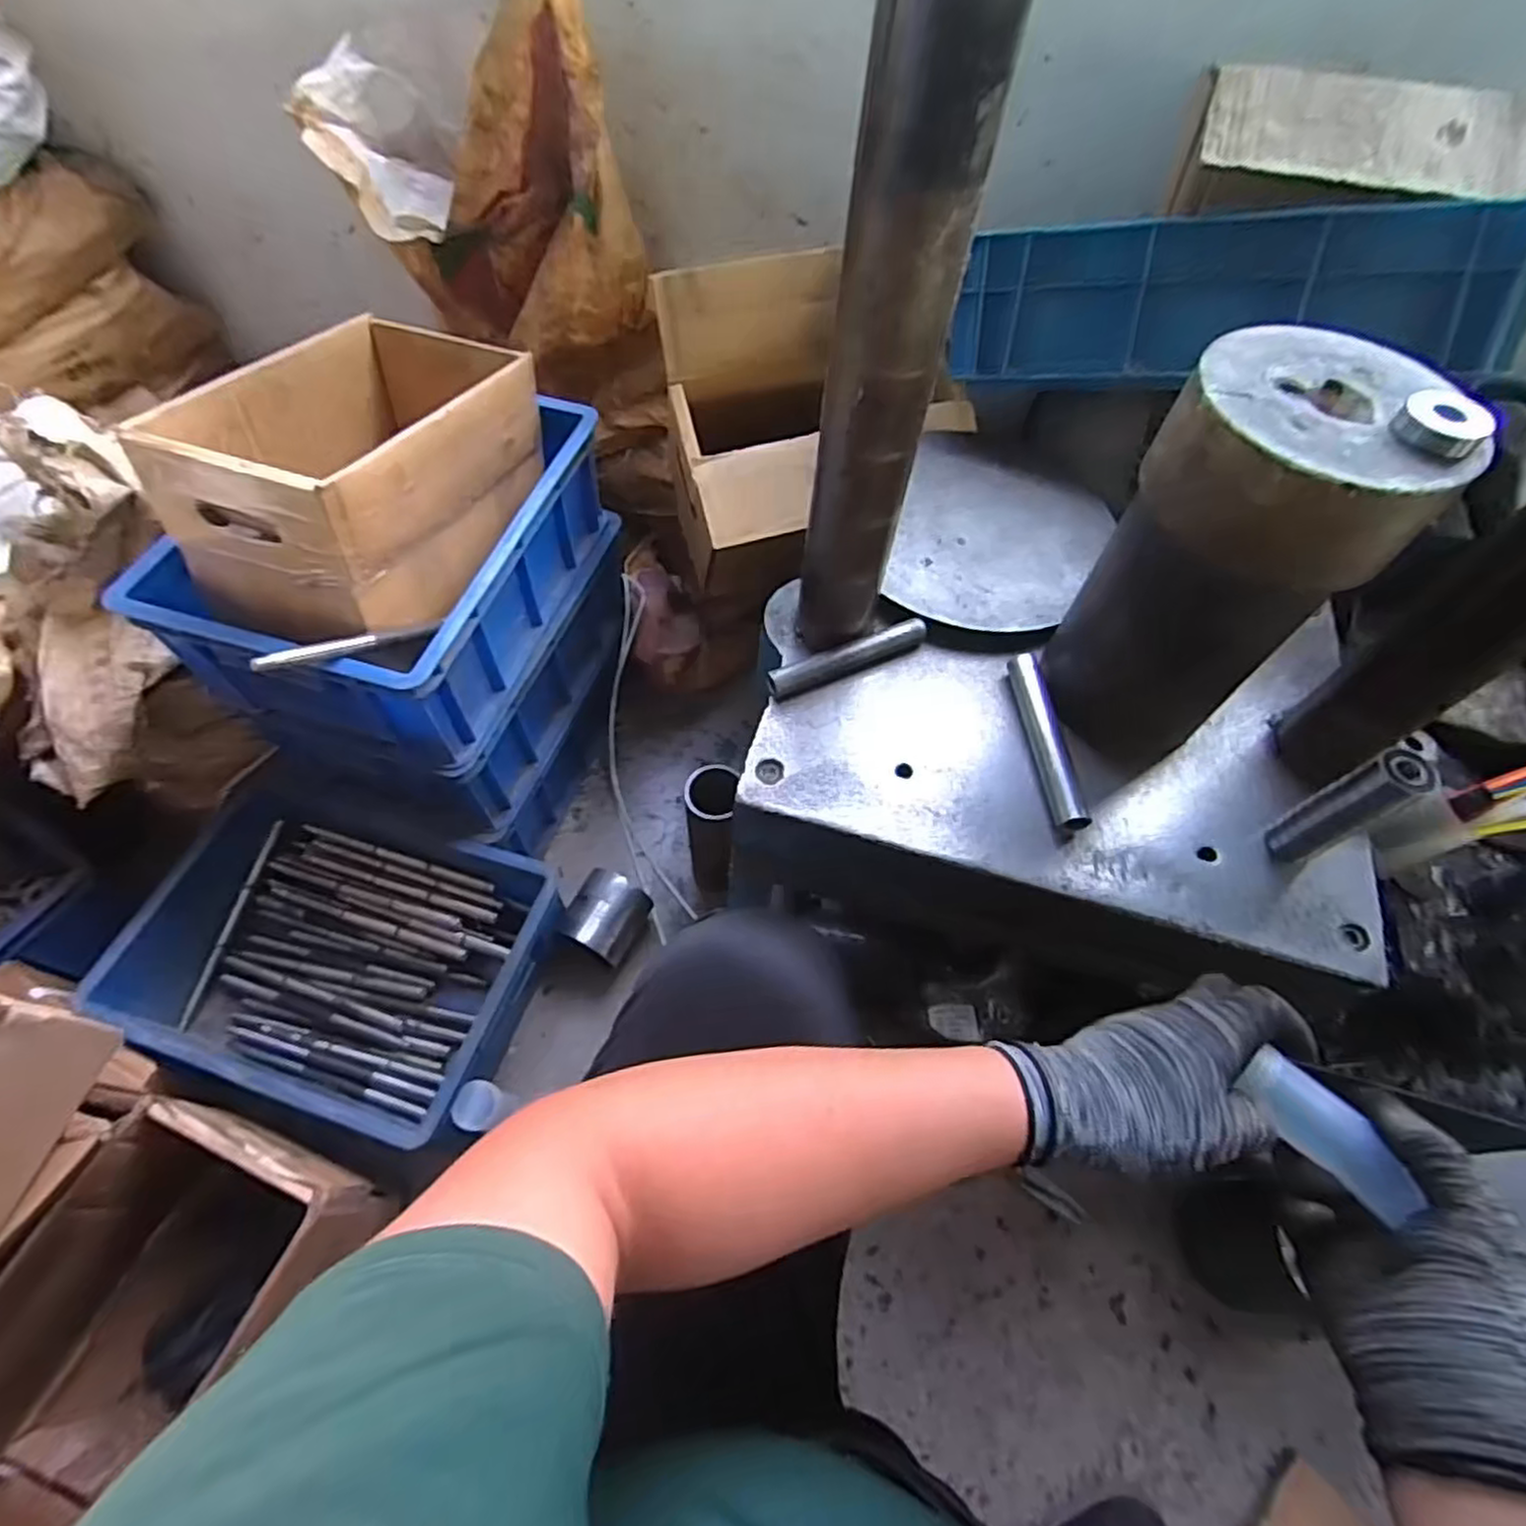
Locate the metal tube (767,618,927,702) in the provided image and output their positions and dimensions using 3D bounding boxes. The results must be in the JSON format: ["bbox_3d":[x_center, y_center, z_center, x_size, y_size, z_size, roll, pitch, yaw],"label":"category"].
[{"bbox_3d":[0.069,-0.084,0.590,0.140,0.023,0.025,-25,63,-18],"label":"metal tube"}]

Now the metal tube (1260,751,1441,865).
[{"bbox_3d":[0.382,0.032,0.483,0.032,0.111,0.027,-22,62,-16],"label":"metal tube"}]

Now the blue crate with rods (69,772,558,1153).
[{"bbox_3d":[-0.464,0.216,0.822,0.421,0.136,0.298,16,59,6],"label":"blue crate with rods"}]

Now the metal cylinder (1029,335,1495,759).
[{"bbox_3d":[0.296,-0.124,0.483,0.136,0.246,0.143,35,62,17],"label":"metal cylinder"}]

